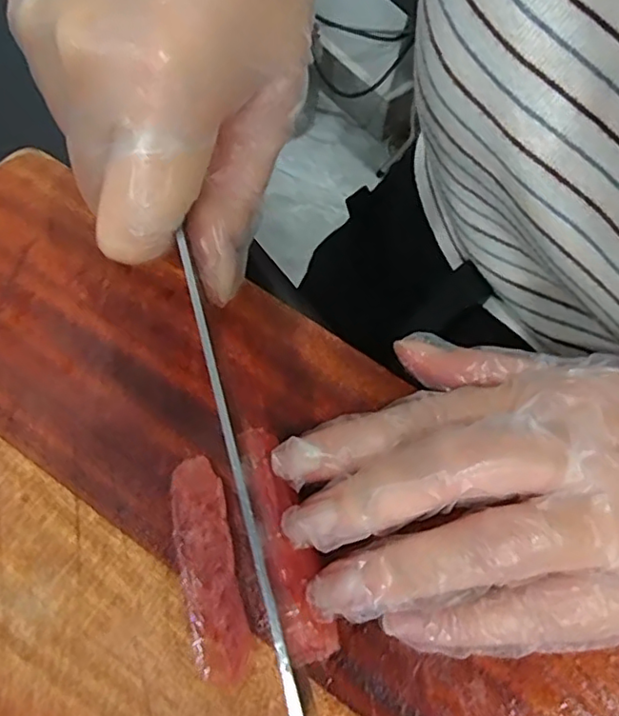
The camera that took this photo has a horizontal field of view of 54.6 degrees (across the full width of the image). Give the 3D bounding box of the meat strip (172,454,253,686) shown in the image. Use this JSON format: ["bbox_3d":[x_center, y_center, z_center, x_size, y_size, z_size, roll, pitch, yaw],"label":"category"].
[{"bbox_3d":[-0.029,0.060,0.174,0.015,0.006,0.061,-12,65,-9],"label":"meat strip"}]

